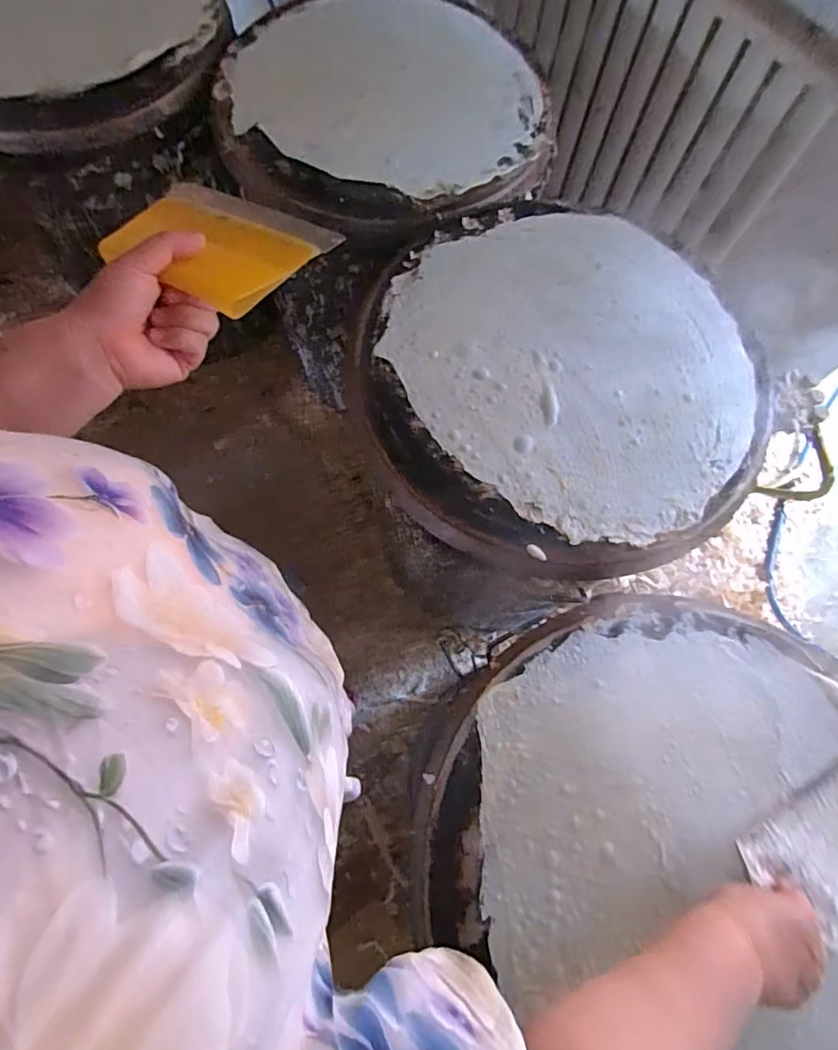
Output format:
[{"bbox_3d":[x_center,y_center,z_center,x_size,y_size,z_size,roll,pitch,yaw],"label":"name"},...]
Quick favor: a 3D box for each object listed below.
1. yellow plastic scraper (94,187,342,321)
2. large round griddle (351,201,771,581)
[{"bbox_3d":[-0.144,-0.209,0.398,0.146,0.015,0.106,24,67,8],"label":"yellow plastic scraper"},{"bbox_3d":[0.198,-0.208,0.740,0.552,0.079,0.548,1,72,-2],"label":"large round griddle"}]

